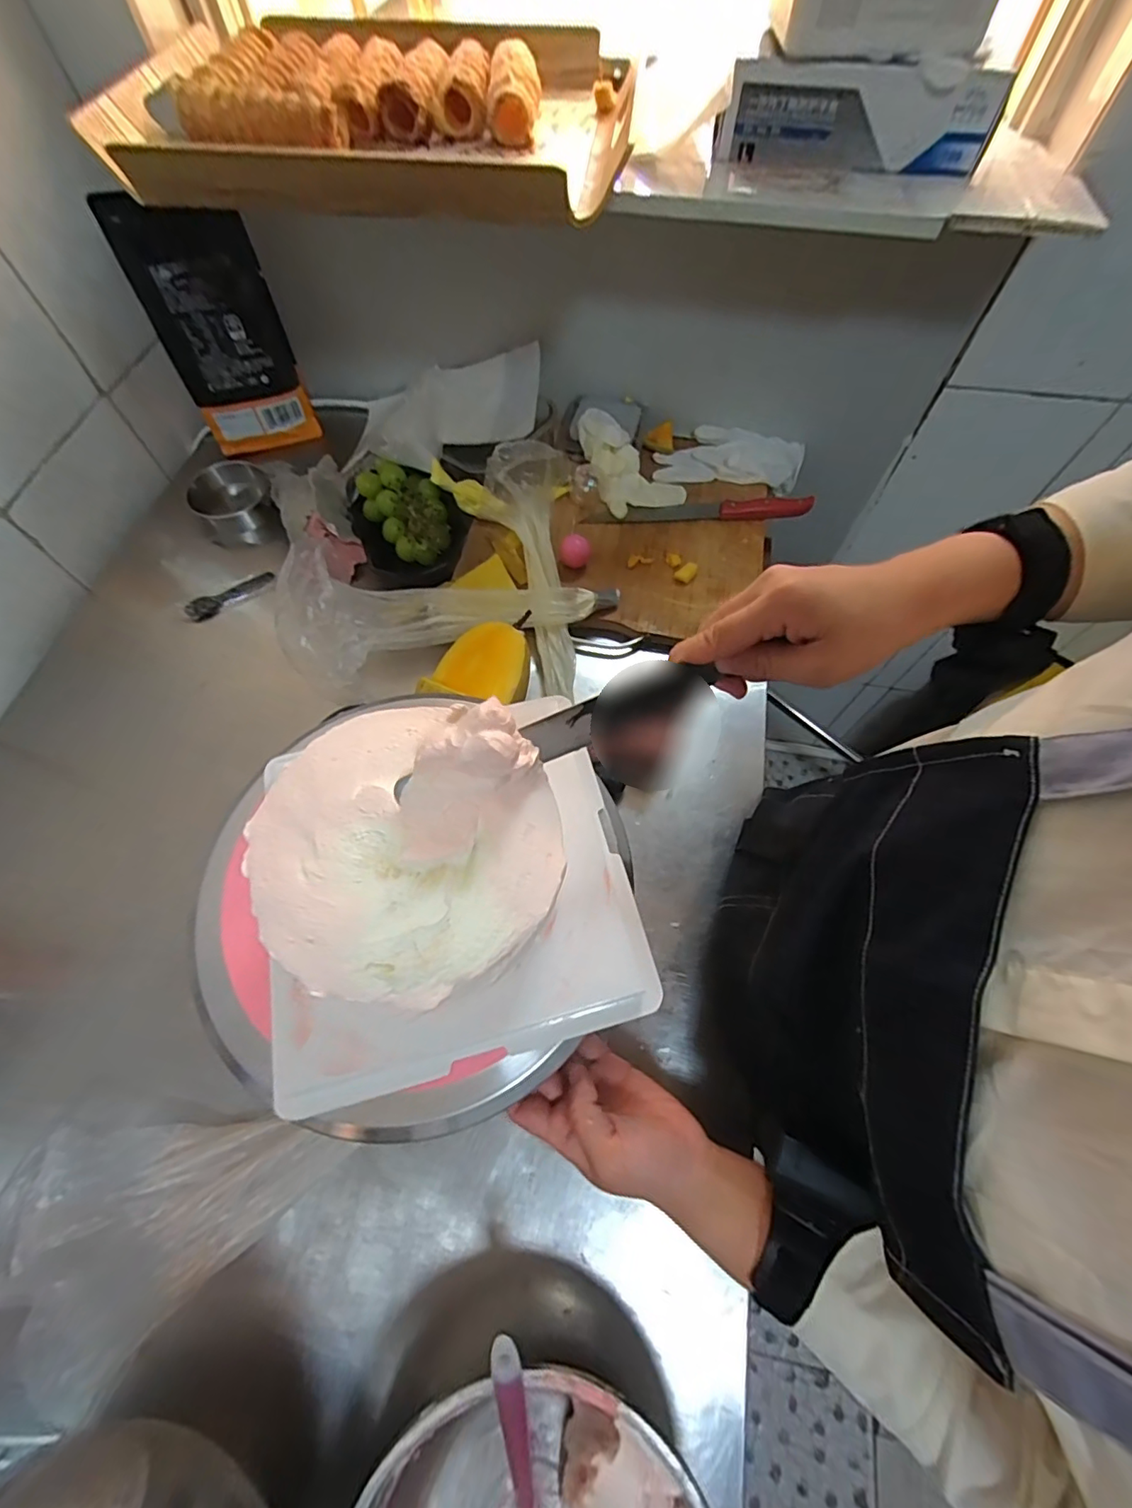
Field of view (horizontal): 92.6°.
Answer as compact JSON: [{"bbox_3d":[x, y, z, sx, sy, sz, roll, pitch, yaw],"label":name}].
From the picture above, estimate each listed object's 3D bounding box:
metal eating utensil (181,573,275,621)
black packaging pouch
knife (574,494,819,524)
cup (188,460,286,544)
[{"bbox_3d":[-0.396,-0.187,0.639,0.104,0.010,0.033,-31,68,-14],"label":"metal eating utensil"},{"bbox_3d":[-0.411,-0.501,0.659,0.139,0.235,0.049,-25,67,-11],"label":"black packaging pouch"},{"bbox_3d":[0.165,-0.309,0.674,0.277,0.022,0.029,-1,64,0],"label":"knife"},{"bbox_3d":[-0.430,-0.325,0.708,0.093,0.069,0.079,-24,67,-11],"label":"cup"}]

